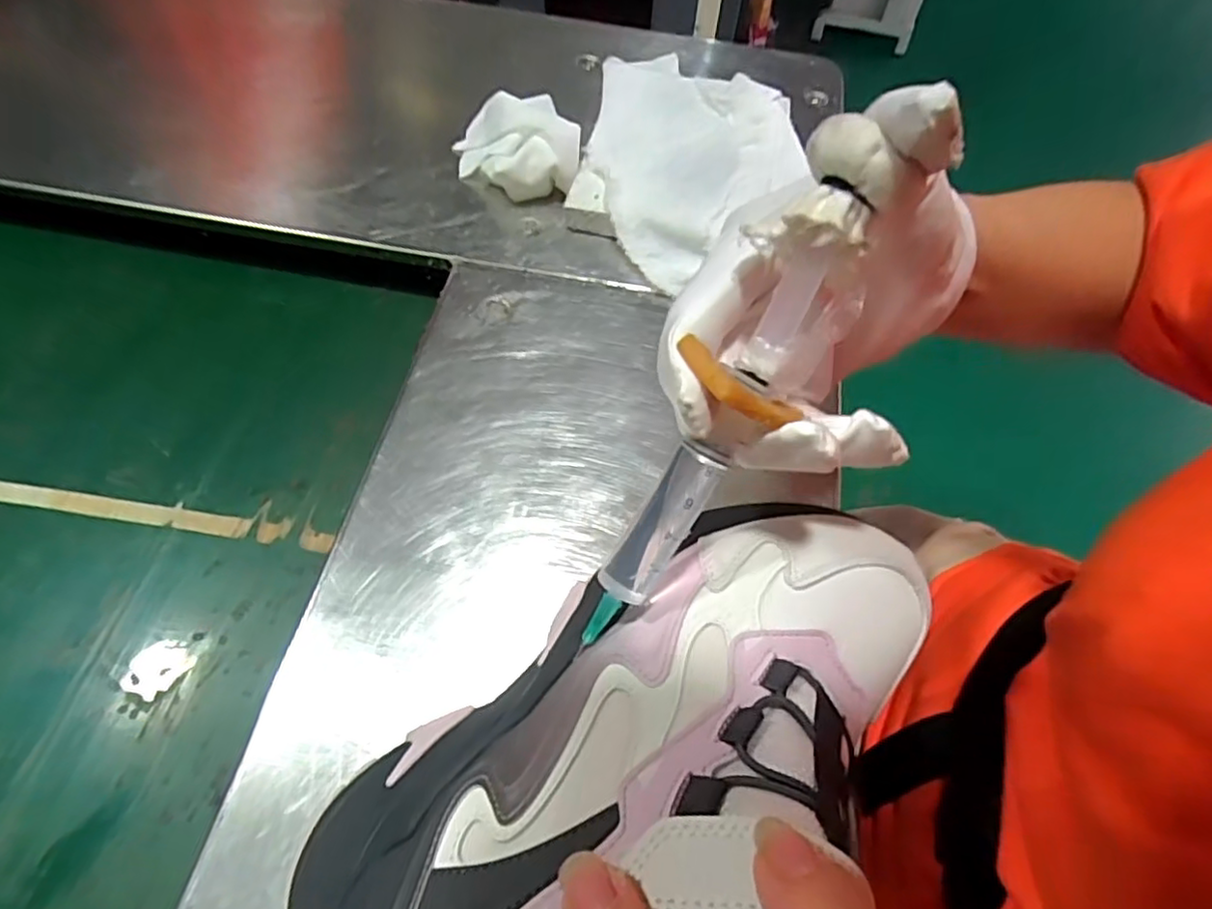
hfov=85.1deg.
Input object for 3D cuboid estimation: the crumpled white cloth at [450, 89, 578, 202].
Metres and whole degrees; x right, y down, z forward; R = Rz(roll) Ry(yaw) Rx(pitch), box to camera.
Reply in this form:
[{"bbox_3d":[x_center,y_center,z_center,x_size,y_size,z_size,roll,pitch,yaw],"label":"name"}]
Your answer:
[{"bbox_3d":[-0.062,-0.210,0.438,0.078,0.036,0.099,-14,61,-10],"label":"crumpled white cloth"}]

